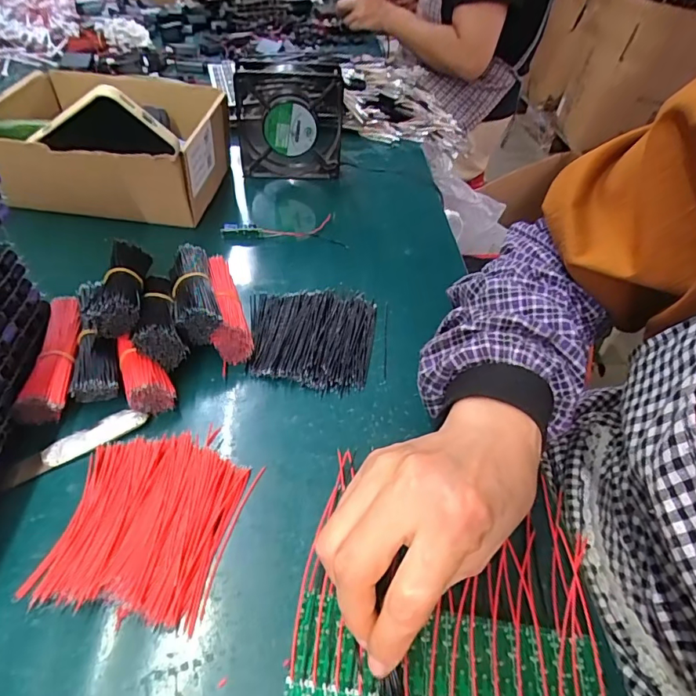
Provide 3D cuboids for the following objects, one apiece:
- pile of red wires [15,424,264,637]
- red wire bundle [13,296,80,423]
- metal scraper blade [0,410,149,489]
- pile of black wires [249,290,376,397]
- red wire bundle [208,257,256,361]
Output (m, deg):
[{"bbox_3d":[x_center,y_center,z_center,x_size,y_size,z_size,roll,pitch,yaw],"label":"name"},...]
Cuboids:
[{"bbox_3d":[-0.120,0.097,0.289,0.102,0.008,0.112,13,45,6],"label":"pile of red wires"},{"bbox_3d":[-0.215,0.005,0.359,0.032,0.028,0.099,0,45,-7],"label":"red wire bundle"},{"bbox_3d":[-0.182,0.065,0.321,0.090,0.008,0.019,-26,54,-29],"label":"metal scraper blade"},{"bbox_3d":[-0.032,-0.011,0.407,0.107,0.009,0.110,5,45,-2],"label":"pile of black wires"},{"bbox_3d":[-0.107,-0.036,0.407,0.029,0.032,0.103,-12,48,-18],"label":"red wire bundle"}]

